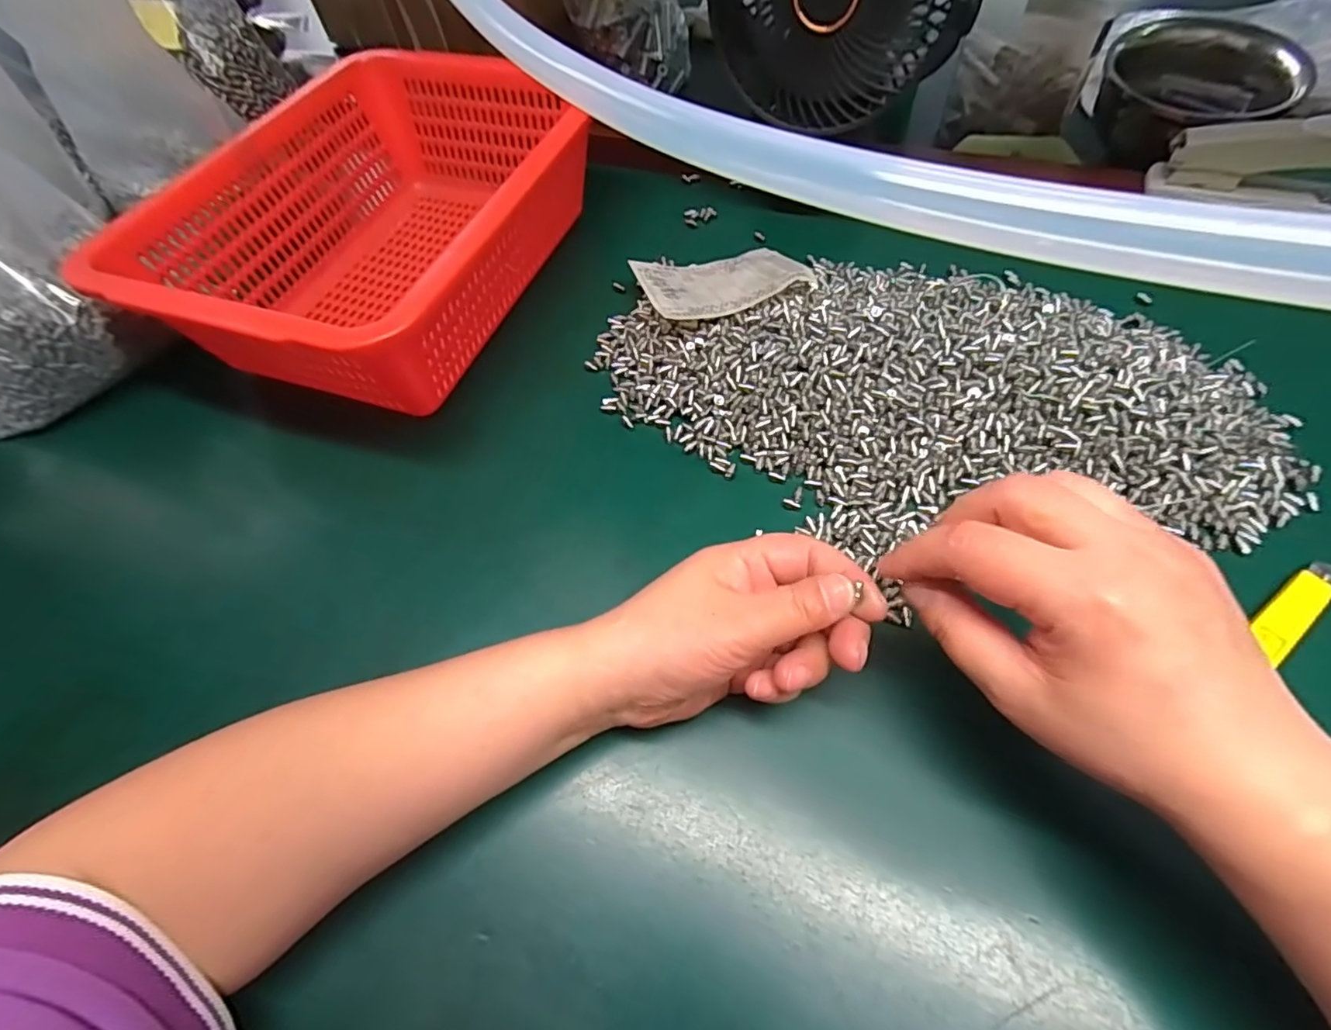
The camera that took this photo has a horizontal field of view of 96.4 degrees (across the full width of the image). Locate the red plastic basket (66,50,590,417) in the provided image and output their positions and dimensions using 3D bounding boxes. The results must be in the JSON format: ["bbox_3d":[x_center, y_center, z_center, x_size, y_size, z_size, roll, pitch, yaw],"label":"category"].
[{"bbox_3d":[-0.192,-0.190,0.412,0.223,0.105,0.288,17,61,14],"label":"red plastic basket"}]

